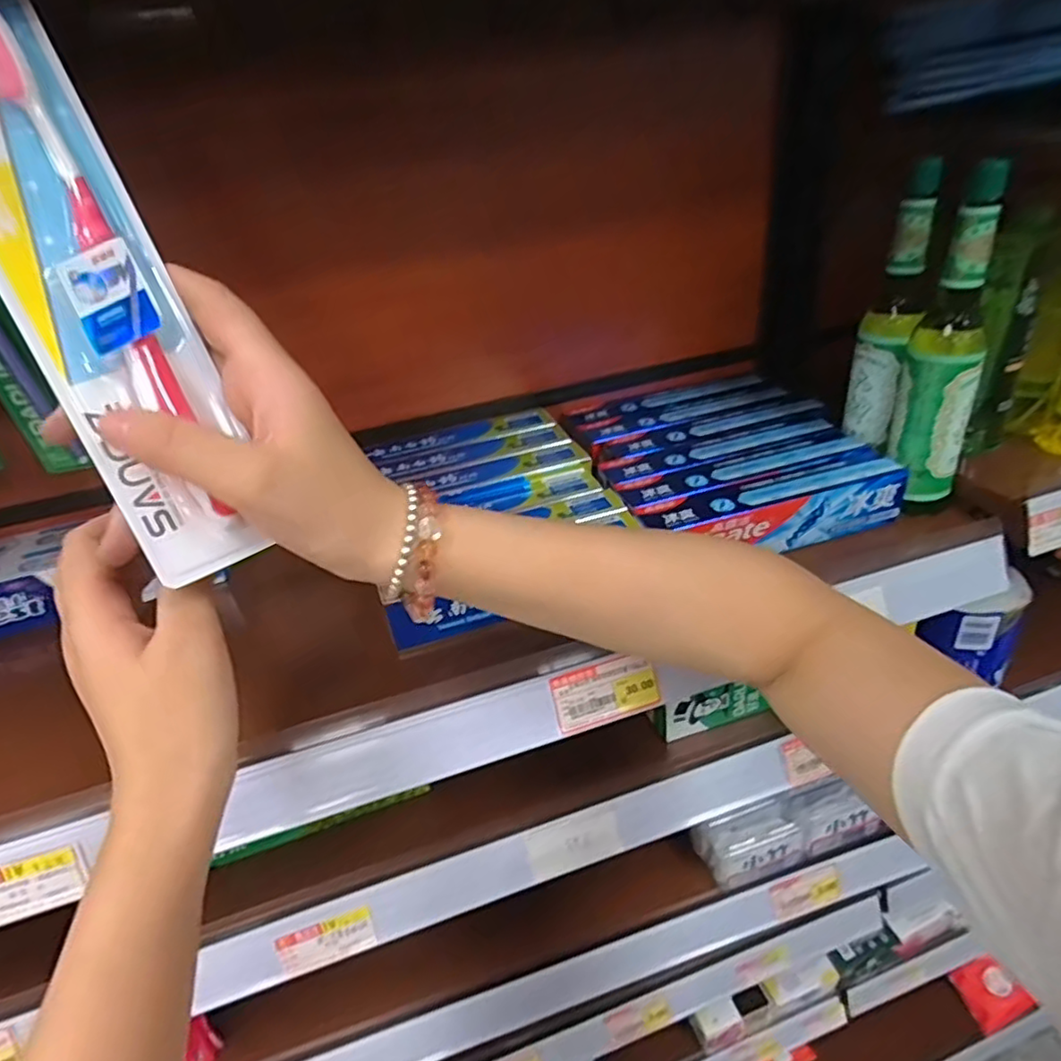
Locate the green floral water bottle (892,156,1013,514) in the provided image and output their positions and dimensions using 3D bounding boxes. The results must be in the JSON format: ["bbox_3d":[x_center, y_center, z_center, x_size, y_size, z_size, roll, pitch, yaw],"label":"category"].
[{"bbox_3d":[0.301,-0.129,0.465,0.047,0.229,0.068,15,39,29],"label":"green floral water bottle"}]

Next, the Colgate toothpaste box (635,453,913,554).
[{"bbox_3d":[0.184,-0.013,0.493,0.205,0.045,0.037,-13,34,-10],"label":"Colgate toothpaste box"}]

